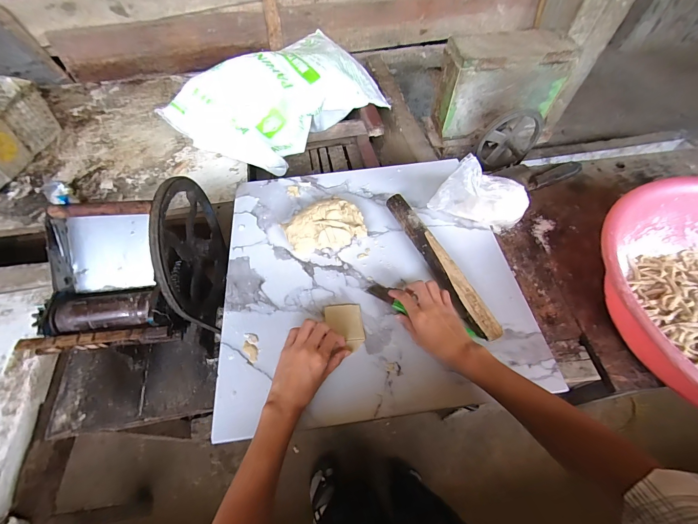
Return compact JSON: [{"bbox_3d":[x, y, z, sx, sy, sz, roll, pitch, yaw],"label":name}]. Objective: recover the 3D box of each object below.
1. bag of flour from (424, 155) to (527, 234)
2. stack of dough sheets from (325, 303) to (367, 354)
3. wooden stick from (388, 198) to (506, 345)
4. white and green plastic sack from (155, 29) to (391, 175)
[{"bbox_3d":[0.242,-0.126,0.560,0.168,0.121,0.064,15,59,9],"label":"bag of flour"},{"bbox_3d":[-0.005,0.103,0.486,0.058,0.007,0.075,-7,58,-5],"label":"stack of dough sheets"},{"bbox_3d":[0.151,-0.002,0.535,0.036,0.038,0.302,-22,61,-14],"label":"wooden stick"},{"bbox_3d":[-0.216,-0.547,1.050,0.676,0.210,0.389,-39,66,-22],"label":"white and green plastic sack"}]

